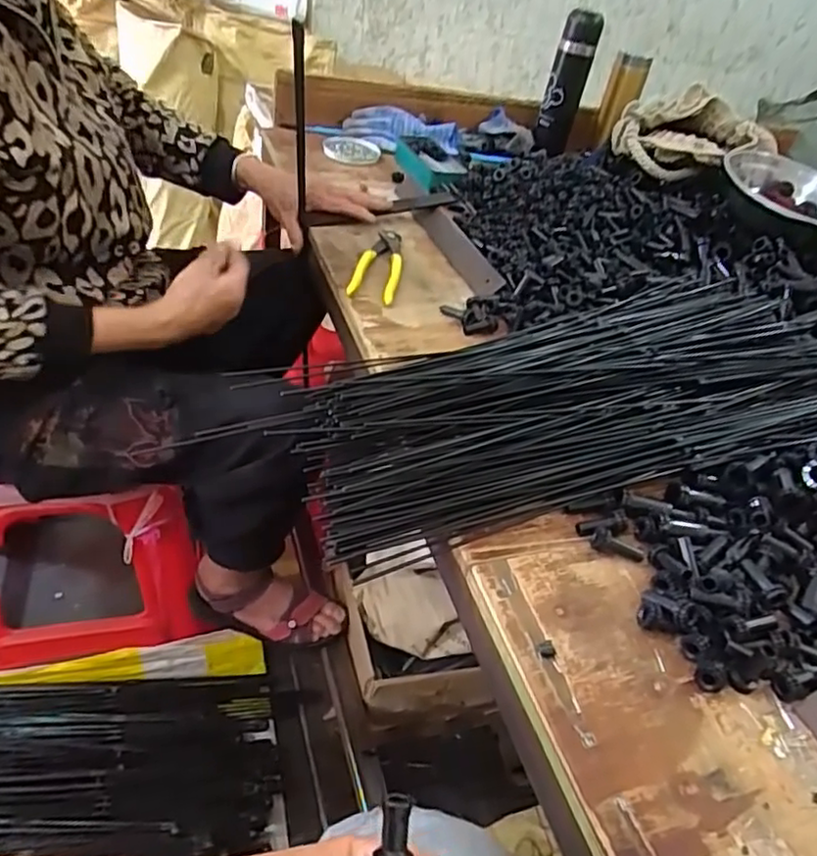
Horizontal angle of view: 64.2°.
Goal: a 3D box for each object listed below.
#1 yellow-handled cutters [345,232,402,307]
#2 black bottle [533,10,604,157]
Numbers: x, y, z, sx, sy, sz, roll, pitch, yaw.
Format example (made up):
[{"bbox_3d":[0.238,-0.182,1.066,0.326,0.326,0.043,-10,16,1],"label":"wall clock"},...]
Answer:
[{"bbox_3d":[-0.032,-0.198,0.783,0.050,0.011,0.167,10,42,4],"label":"yellow-handled cutters"},{"bbox_3d":[0.279,-0.602,1.157,0.071,0.228,0.084,14,43,8],"label":"black bottle"}]

